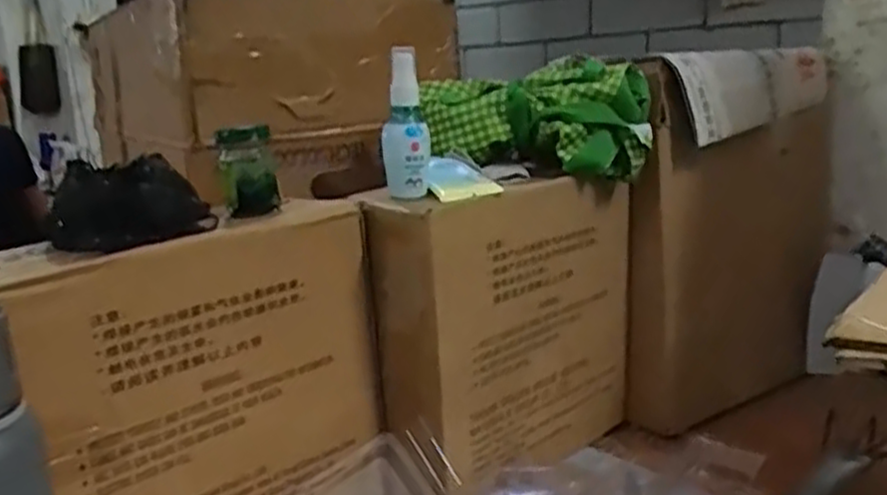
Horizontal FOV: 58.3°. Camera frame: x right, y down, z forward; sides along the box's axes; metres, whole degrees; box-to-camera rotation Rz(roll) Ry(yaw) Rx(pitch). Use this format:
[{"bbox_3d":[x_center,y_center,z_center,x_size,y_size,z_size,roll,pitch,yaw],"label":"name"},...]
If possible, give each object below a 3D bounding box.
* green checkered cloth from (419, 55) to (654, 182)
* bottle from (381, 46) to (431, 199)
[{"bbox_3d":[0.086,-0.120,0.752,0.210,0.092,0.088,2,14,17],"label":"green checkered cloth"},{"bbox_3d":[-0.031,-0.101,0.642,0.037,0.113,0.029,-3,13,-2],"label":"bottle"}]

